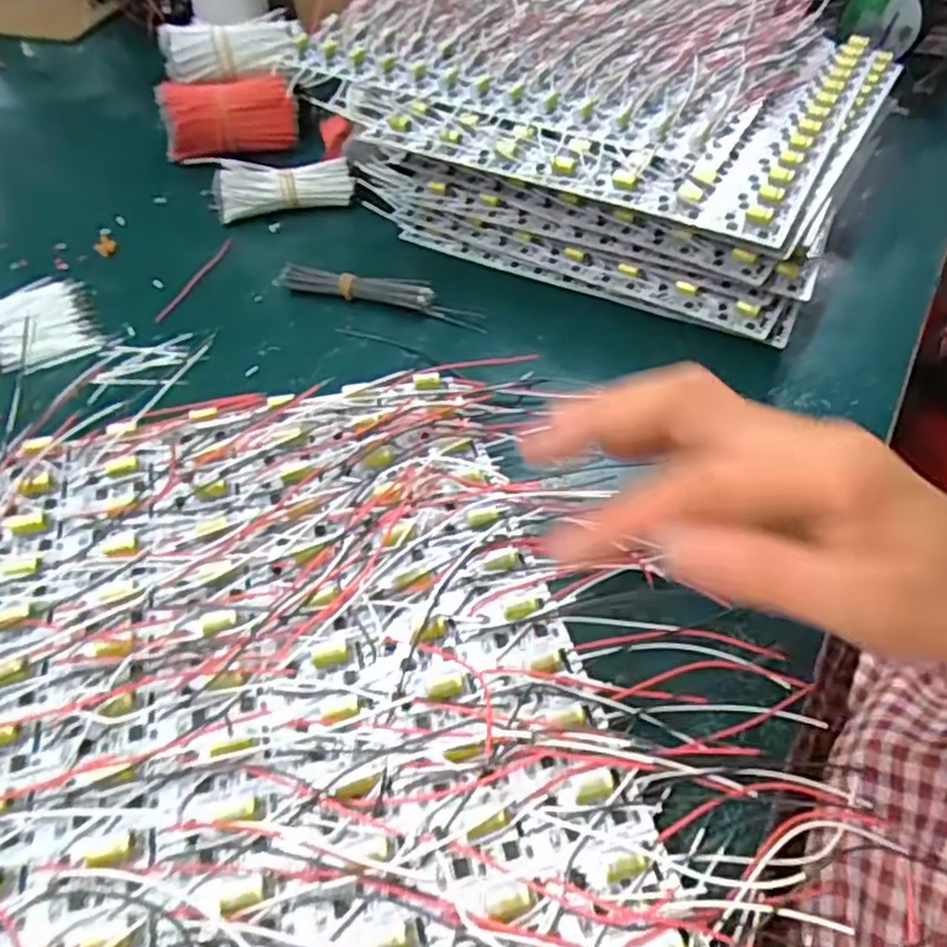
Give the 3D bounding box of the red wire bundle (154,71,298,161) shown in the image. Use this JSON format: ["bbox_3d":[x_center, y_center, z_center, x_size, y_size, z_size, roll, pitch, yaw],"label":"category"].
[{"bbox_3d":[-0.174,-0.256,0.521,0.091,0.054,0.030,-4,49,-8],"label":"red wire bundle"}]

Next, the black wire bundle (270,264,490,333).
[{"bbox_3d":[-0.054,-0.104,0.415,0.123,0.017,0.016,16,49,9],"label":"black wire bundle"}]

